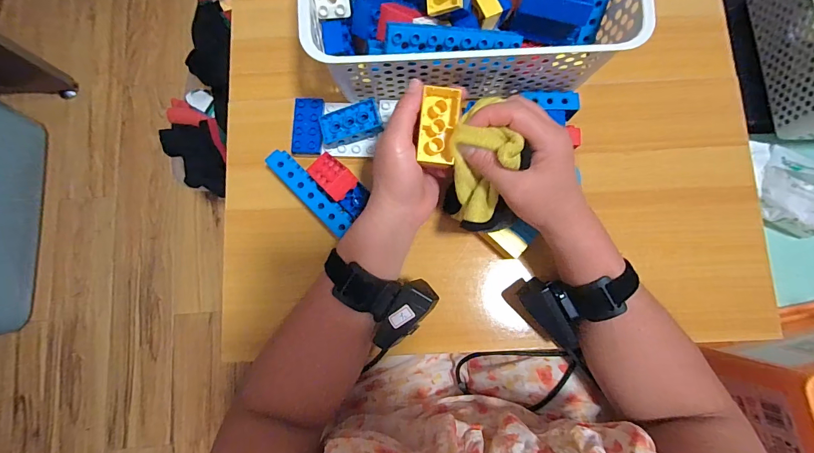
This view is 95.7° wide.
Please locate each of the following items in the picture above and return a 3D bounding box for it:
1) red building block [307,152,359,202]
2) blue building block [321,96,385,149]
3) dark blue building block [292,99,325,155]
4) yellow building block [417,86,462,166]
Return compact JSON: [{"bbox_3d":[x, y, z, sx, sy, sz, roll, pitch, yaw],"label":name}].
[{"bbox_3d":[-0.080,-0.054,0.390,0.031,0.020,0.063,-43,52,-7],"label":"red building block"},{"bbox_3d":[-0.061,-0.110,0.400,0.064,0.026,0.035,-13,81,-2],"label":"blue building block"},{"bbox_3d":[-0.111,-0.112,0.411,0.033,0.012,0.060,1,81,0],"label":"dark blue building block"},{"bbox_3d":[0.028,-0.088,0.318,0.031,0.019,0.066,6,92,1],"label":"yellow building block"}]

